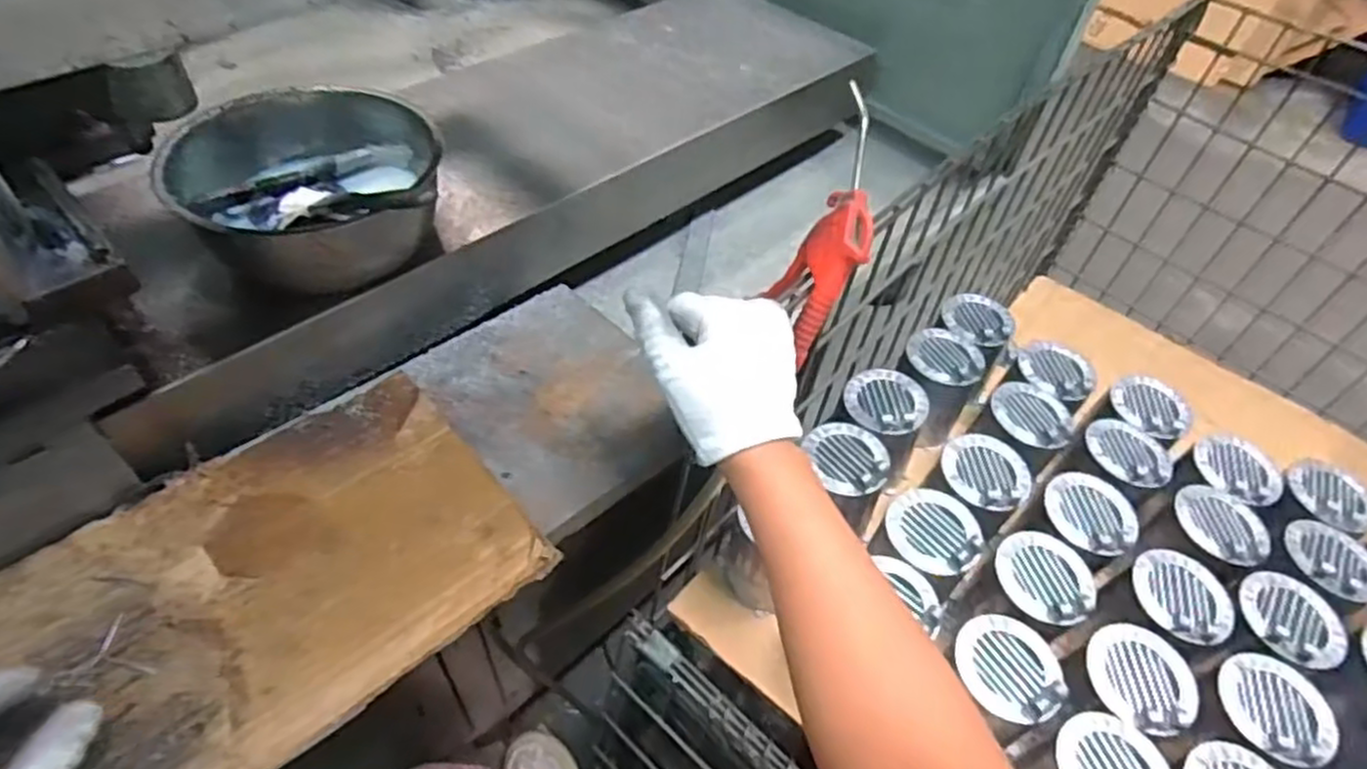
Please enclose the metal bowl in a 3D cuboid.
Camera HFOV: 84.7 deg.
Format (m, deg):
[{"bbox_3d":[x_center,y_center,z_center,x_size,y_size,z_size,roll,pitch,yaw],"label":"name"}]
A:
[{"bbox_3d":[-0.284,-0.144,0.569,0.176,0.076,0.176,3,50,-3],"label":"metal bowl"}]

